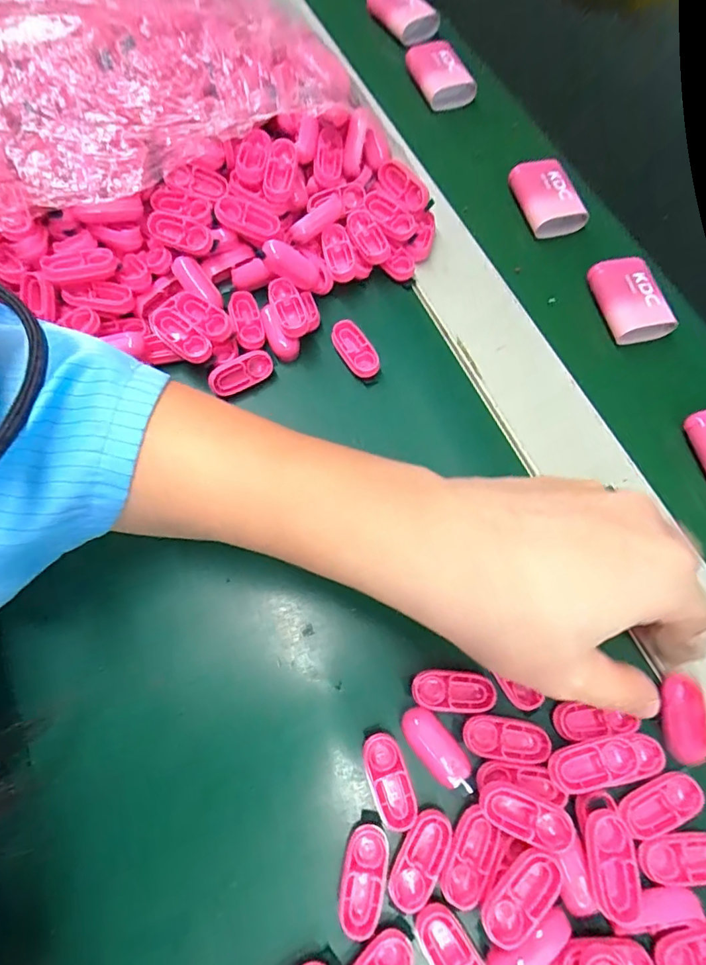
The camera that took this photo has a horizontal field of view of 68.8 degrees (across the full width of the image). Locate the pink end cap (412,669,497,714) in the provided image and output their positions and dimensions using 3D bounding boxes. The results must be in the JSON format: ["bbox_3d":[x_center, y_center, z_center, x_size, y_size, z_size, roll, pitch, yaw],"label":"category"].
[{"bbox_3d":[0.042,0.087,0.215,0.034,0.004,0.016,5,69,0],"label":"pink end cap"}]

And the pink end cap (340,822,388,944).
[{"bbox_3d":[0.004,0.150,0.194,0.015,0.005,0.035,9,69,1],"label":"pink end cap"}]

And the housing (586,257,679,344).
[{"bbox_3d":[0.159,-0.106,0.298,0.036,0.014,0.049,-12,70,-7],"label":"housing"}]

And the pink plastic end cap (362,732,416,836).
[{"bbox_3d":[0.015,0.120,0.207,0.016,0.007,0.034,-17,70,-9],"label":"pink plastic end cap"}]

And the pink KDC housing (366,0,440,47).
[{"bbox_3d":[0.038,-0.355,0.387,0.036,0.020,0.046,-28,73,-12],"label":"pink KDC housing"}]

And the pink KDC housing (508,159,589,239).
[{"bbox_3d":[0.120,-0.178,0.324,0.037,0.013,0.049,-16,70,-9],"label":"pink KDC housing"}]

